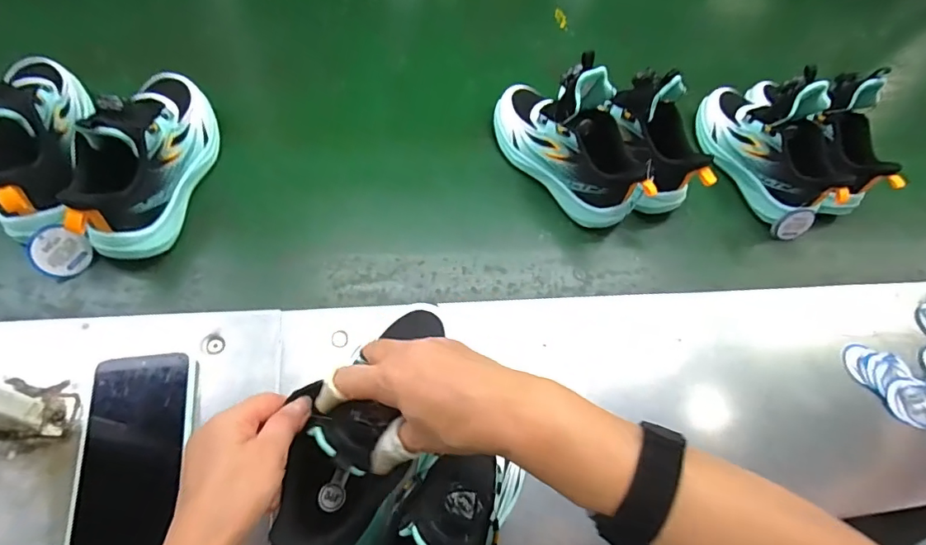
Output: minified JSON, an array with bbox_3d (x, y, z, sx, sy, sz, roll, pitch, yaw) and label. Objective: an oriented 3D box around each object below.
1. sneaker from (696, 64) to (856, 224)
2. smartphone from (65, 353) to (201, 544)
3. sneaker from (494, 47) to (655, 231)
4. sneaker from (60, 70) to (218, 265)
[{"bbox_3d":[0.390,-0.169,0.611,0.082,0.125,0.203,-23,70,-12],"label":"sneaker"},{"bbox_3d":[-0.259,0.143,0.382,0.070,0.013,0.161,-2,67,-4],"label":"smartphone"},{"bbox_3d":[0.123,-0.158,0.562,0.083,0.130,0.210,-38,73,-17],"label":"sneaker"},{"bbox_3d":[-0.306,-0.118,0.485,0.076,0.115,0.214,2,66,-2],"label":"sneaker"}]

